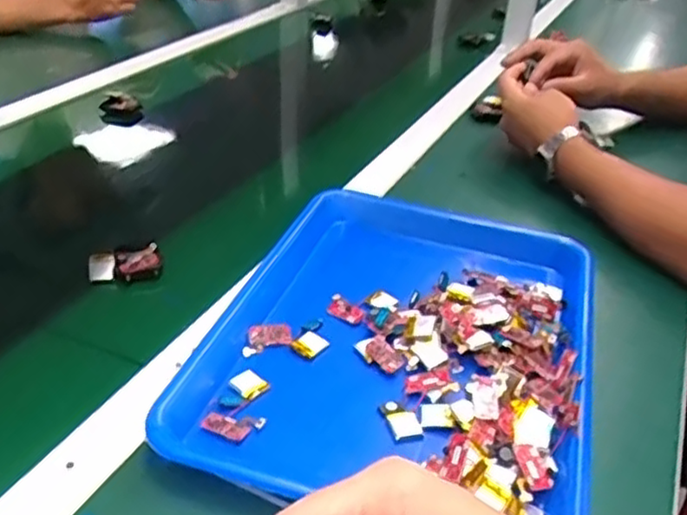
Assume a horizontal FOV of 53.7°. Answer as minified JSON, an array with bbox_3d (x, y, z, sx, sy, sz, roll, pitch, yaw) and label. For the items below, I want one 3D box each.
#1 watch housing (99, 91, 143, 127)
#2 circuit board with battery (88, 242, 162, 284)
[{"bbox_3d":[-0.270,-0.180,0.825,0.048,0.041,0.014,-11,-8,-7],"label":"watch housing"},{"bbox_3d":[-0.178,0.005,0.556,0.056,0.012,0.037,-2,35,-10],"label":"circuit board with battery"}]

